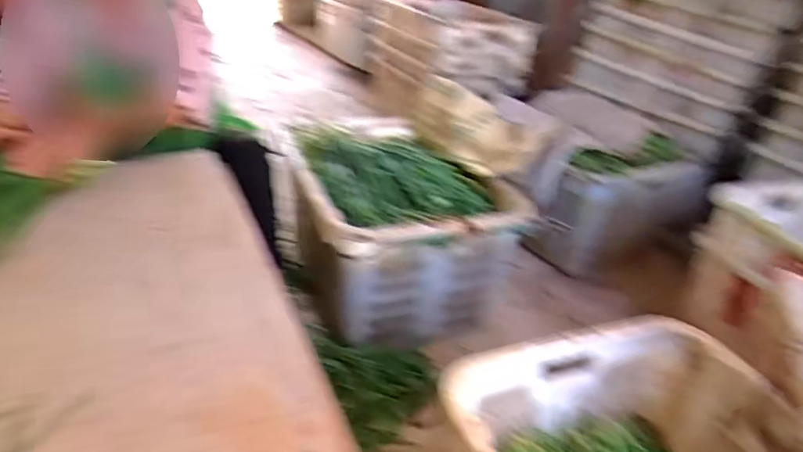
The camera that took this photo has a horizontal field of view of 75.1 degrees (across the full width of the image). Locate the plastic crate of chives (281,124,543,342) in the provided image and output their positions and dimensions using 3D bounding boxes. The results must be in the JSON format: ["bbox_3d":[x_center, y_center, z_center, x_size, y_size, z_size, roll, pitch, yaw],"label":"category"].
[{"bbox_3d":[-0.031,-0.013,1.354,0.455,0.329,0.696,-6,31,-21],"label":"plastic crate of chives"}]

